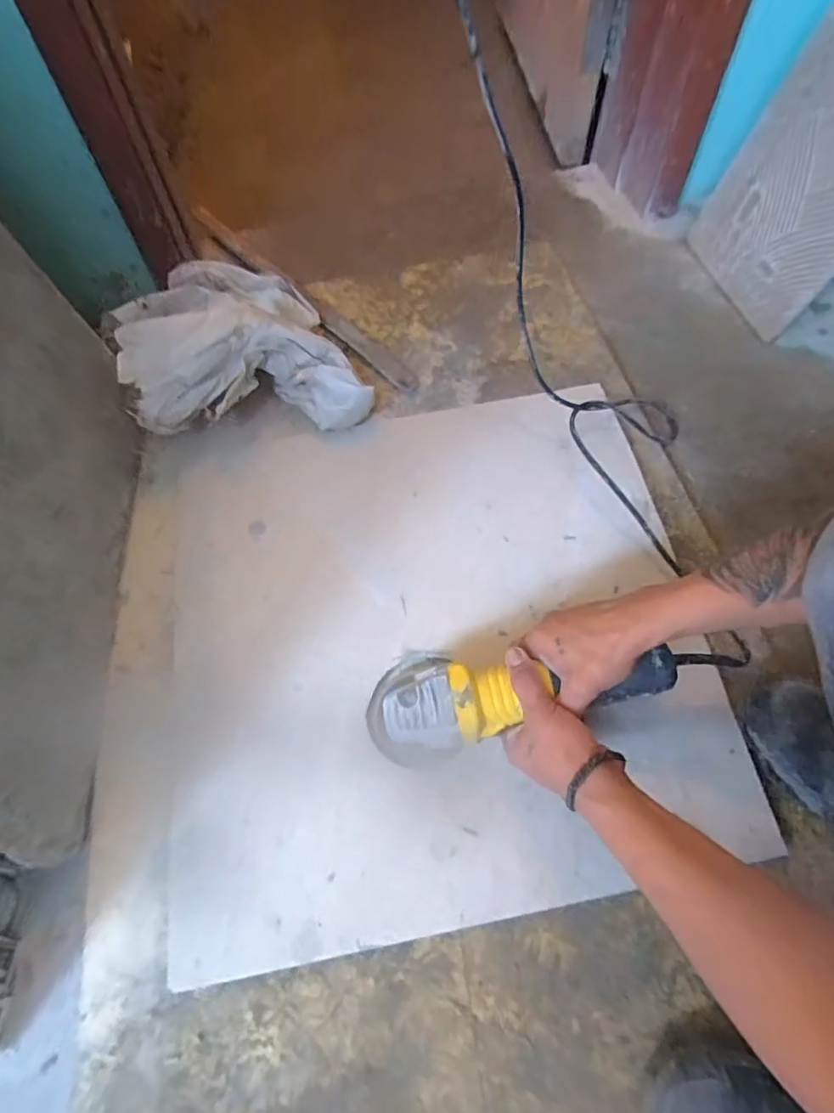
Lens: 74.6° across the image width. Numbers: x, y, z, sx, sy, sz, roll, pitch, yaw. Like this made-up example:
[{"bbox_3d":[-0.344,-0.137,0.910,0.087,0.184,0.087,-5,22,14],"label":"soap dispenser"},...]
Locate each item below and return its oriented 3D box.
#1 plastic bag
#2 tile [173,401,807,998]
[{"bbox_3d":[-0.237,-0.283,0.753,0.307,0.130,0.248,-11,63,-3],"label":"plastic bag"},{"bbox_3d":[0.013,0.056,0.627,0.573,0.019,0.610,-8,63,-2],"label":"tile"}]

